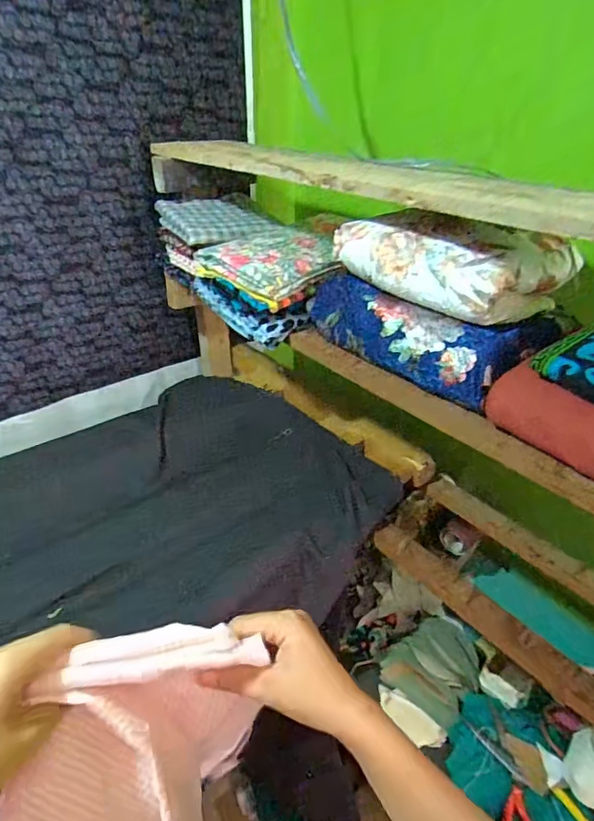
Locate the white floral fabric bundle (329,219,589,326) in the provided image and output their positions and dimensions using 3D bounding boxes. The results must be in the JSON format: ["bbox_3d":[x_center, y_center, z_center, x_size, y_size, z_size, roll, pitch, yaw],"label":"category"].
[{"bbox_3d":[0.193,-0.195,0.630,0.193,0.083,0.242,-26,41,-36],"label":"white floral fabric bundle"}]

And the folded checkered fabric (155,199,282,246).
[{"bbox_3d":[-0.143,-0.340,0.887,0.165,0.040,0.179,-22,39,-32],"label":"folded checkered fabric"}]

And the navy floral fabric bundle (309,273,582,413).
[{"bbox_3d":[0.168,-0.112,0.646,0.159,0.080,0.292,-24,40,-34],"label":"navy floral fabric bundle"}]

